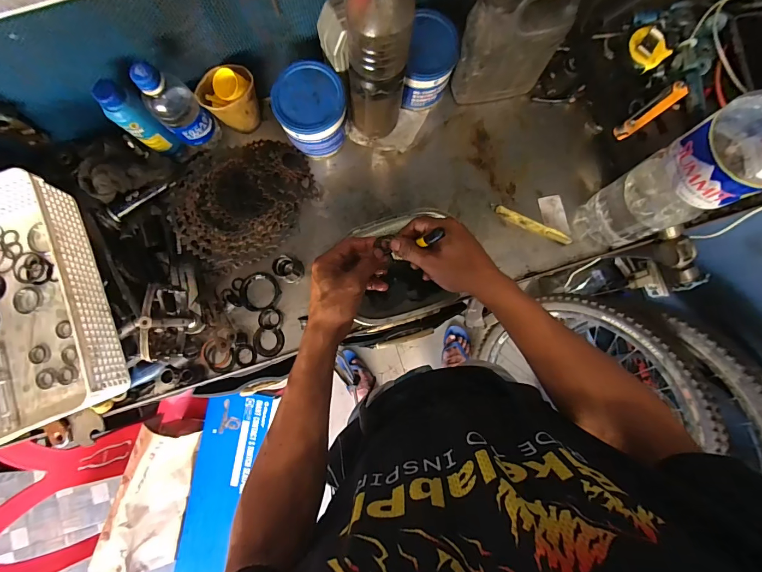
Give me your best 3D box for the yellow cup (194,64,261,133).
[{"bbox_3d":[-0.222,-0.280,0.554,0.082,0.097,0.054,-37,84,-3],"label":"yellow cup"}]

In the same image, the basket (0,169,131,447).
[{"bbox_3d":[-0.521,0.034,0.506,0.243,0.087,0.333,-20,83,-1],"label":"basket"}]

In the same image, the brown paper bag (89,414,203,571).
[{"bbox_3d":[-0.534,0.486,0.846,0.121,0.149,0.327,9,84,3],"label":"brown paper bag"}]

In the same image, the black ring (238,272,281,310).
[{"bbox_3d":[-0.191,0.008,0.571,0.065,0.010,0.060,0,84,2],"label":"black ring"}]

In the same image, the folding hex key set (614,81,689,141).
[{"bbox_3d":[0.383,-0.249,0.517,0.108,0.020,0.022,-36,84,-2],"label":"folding hex key set"}]

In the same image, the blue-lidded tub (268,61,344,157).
[{"bbox_3d":[-0.102,-0.260,0.555,0.102,0.099,0.098,-15,83,0],"label":"blue-lidded tub"}]

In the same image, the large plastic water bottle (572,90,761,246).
[{"bbox_3d":[0.351,-0.121,0.424,0.097,0.306,0.091,-25,83,-1],"label":"large plastic water bottle"}]

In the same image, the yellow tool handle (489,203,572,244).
[{"bbox_3d":[0.236,-0.096,0.576,0.132,0.011,0.016,26,85,4],"label":"yellow tool handle"}]

